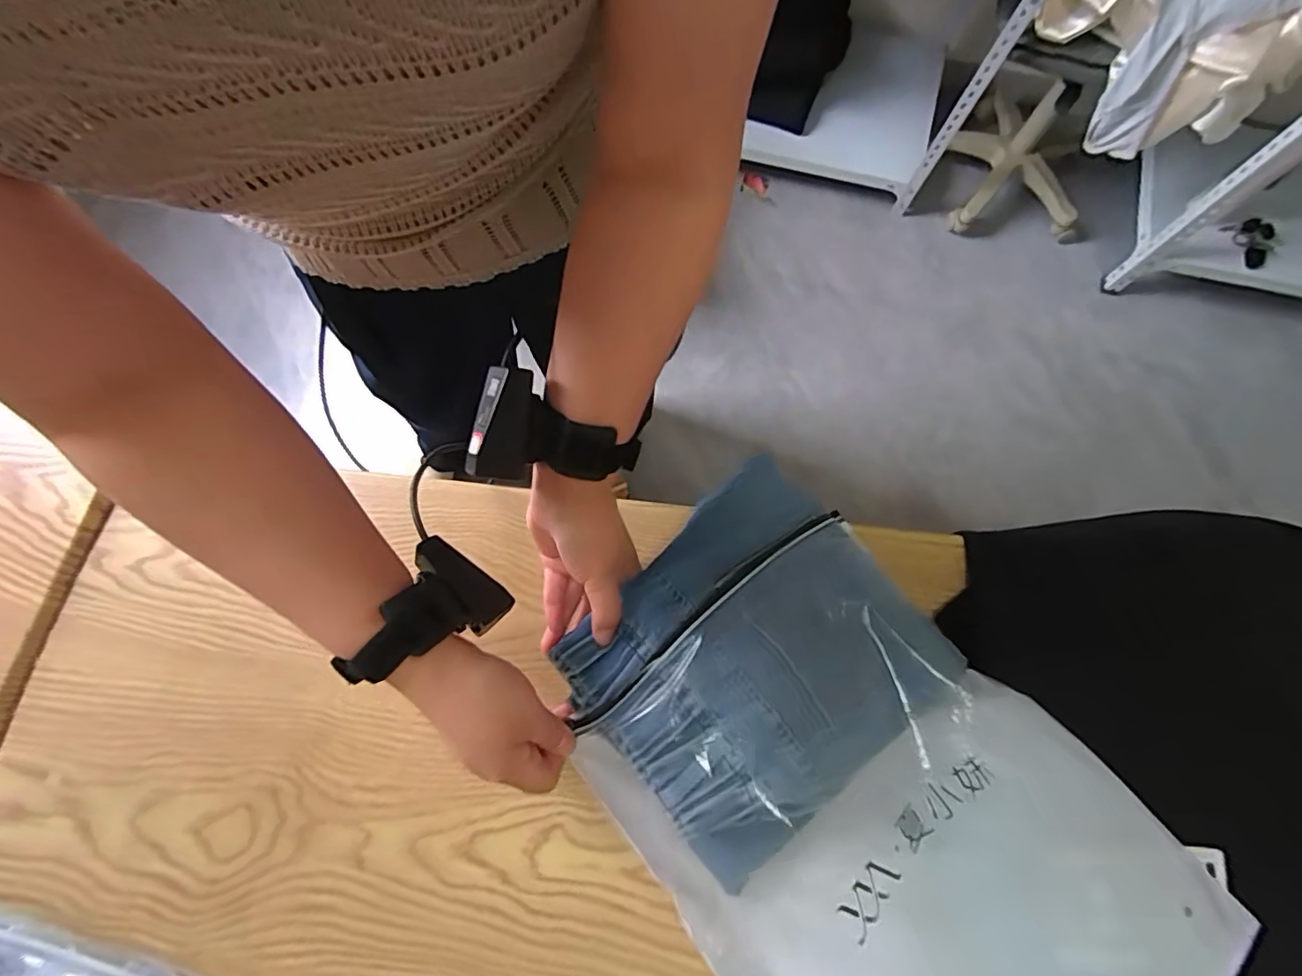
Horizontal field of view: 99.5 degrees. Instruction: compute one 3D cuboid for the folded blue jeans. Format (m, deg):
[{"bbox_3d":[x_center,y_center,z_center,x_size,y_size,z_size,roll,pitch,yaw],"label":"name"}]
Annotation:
[{"bbox_3d":[0.069,0.115,0.375,0.229,0.044,0.197,-40,79,-11],"label":"folded blue jeans"}]

